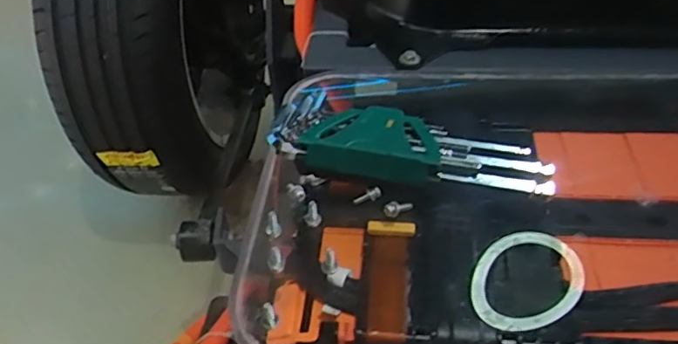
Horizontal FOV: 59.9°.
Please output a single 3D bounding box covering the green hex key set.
[{"bbox_3d":[0.040,-0.014,0.349,0.166,0.027,0.051,10,44,13],"label":"green hex key set"}]

